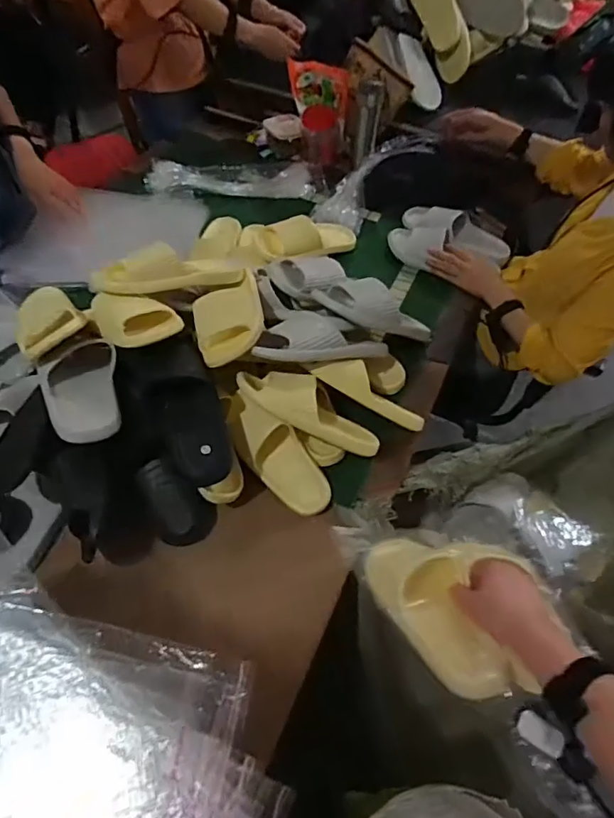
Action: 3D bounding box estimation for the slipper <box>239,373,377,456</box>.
[{"bbox_3d":[0.008,-0.005,0.822,0.257,0.063,0.101,29,57,-16],"label":"slipper"}]

